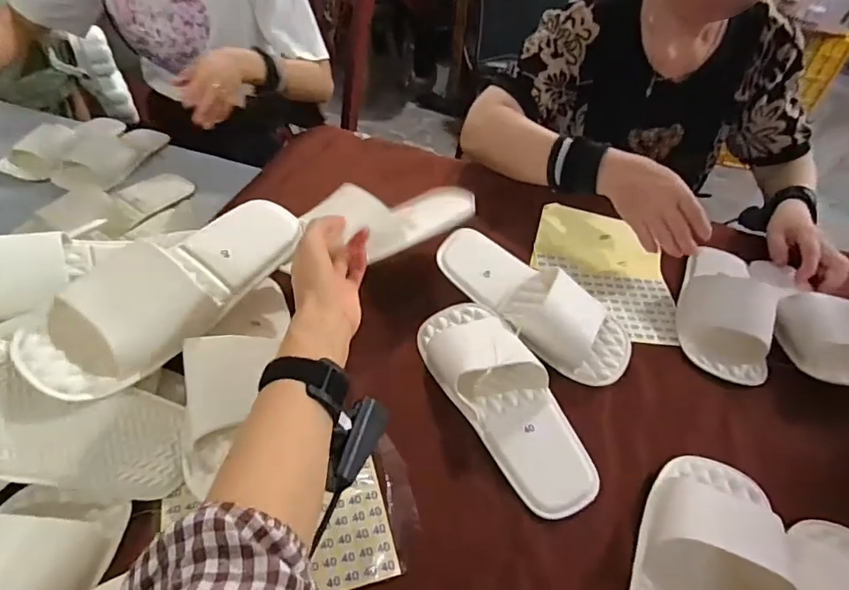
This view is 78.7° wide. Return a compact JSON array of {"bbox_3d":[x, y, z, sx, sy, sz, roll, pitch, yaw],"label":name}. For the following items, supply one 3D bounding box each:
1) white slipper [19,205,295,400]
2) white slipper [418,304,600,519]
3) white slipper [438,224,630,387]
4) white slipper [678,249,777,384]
[{"bbox_3d":[-0.226,-0.022,0.467,0.101,0.069,0.260,23,47,14],"label":"white slipper"},{"bbox_3d":[0.076,0.086,0.493,0.095,0.057,0.233,-21,51,-26],"label":"white slipper"},{"bbox_3d":[0.122,0.007,0.581,0.228,0.062,0.081,31,49,22],"label":"white slipper"},{"bbox_3d":[0.369,0.007,0.635,0.093,0.054,0.221,17,45,9],"label":"white slipper"}]

